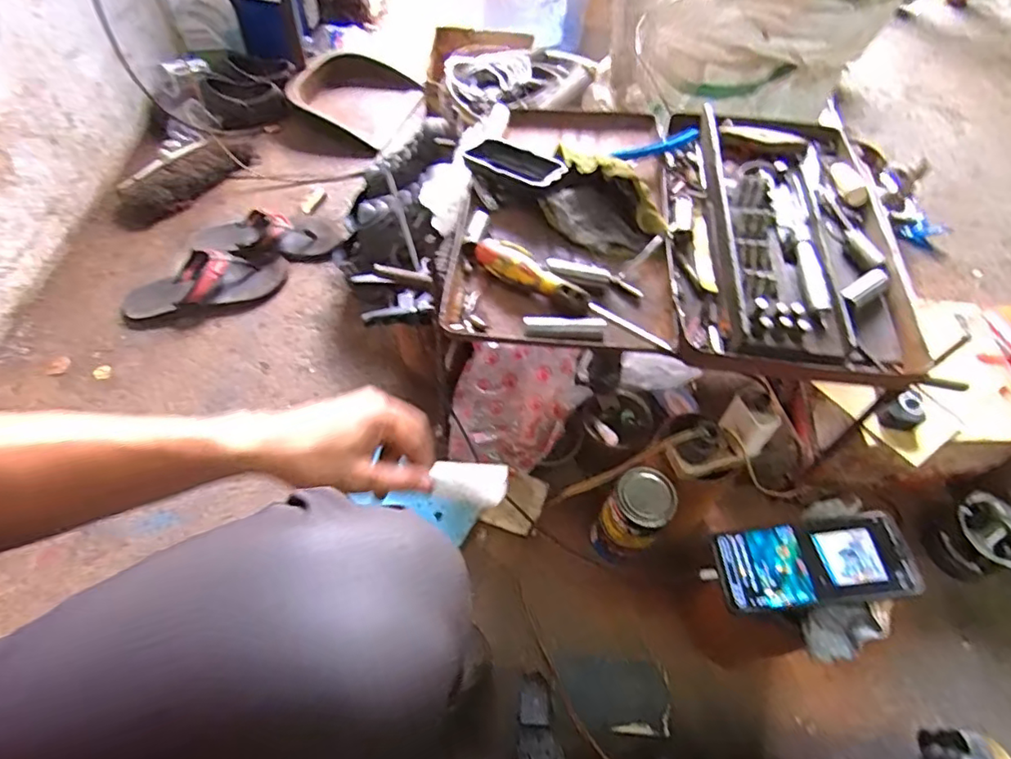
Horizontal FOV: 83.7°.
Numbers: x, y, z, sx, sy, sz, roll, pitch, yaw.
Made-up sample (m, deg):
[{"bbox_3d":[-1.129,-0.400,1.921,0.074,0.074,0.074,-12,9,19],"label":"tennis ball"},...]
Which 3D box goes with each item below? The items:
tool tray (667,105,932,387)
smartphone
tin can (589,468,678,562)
[{"bbox_3d":[0.273,-0.150,0.557,0.218,0.039,0.356,8,55,2],"label":"tool tray"},{"bbox_3d":[0.286,0.173,0.531,0.164,0.016,0.077,-11,56,9],"label":"smartphone"},{"bbox_3d":[0.152,0.175,0.694,0.067,0.164,0.070,2,56,-3],"label":"tin can"}]

